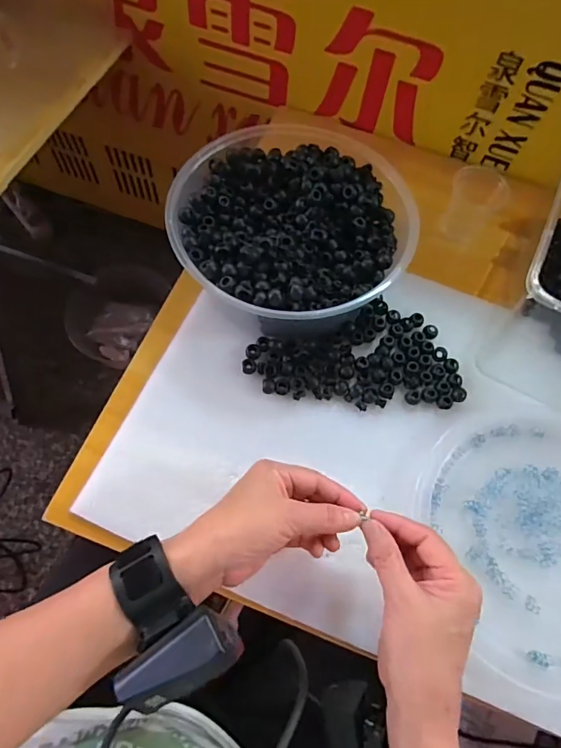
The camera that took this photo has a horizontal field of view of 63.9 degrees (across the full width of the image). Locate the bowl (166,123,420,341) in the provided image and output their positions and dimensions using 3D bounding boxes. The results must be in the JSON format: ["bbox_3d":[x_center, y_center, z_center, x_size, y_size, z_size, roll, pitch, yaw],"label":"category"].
[{"bbox_3d":[0.012,-0.165,0.494,0.252,0.085,0.247,1,70,-2],"label":"bowl"}]

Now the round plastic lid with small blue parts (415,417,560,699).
[{"bbox_3d":[0.262,0.152,0.425,0.224,0.019,0.240,1,70,-2],"label":"round plastic lid with small blue parts"}]

